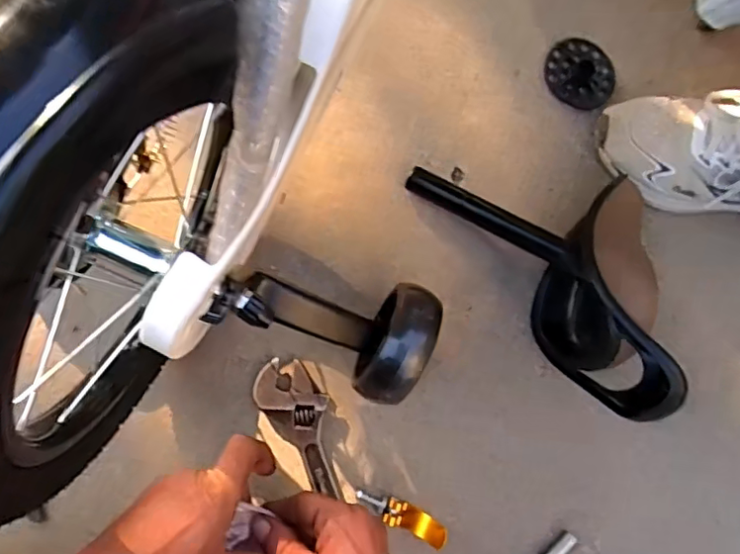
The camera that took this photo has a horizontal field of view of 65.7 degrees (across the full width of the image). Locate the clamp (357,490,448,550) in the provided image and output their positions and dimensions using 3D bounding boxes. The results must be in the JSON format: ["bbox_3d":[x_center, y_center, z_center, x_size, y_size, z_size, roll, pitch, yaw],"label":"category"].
[{"bbox_3d":[0.027,0.218,0.519,0.078,0.045,0.026,21,84,-6],"label":"clamp"}]

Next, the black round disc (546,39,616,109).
[{"bbox_3d":[0.213,-0.206,0.574,0.072,0.017,0.071,1,86,-7],"label":"black round disc"}]

